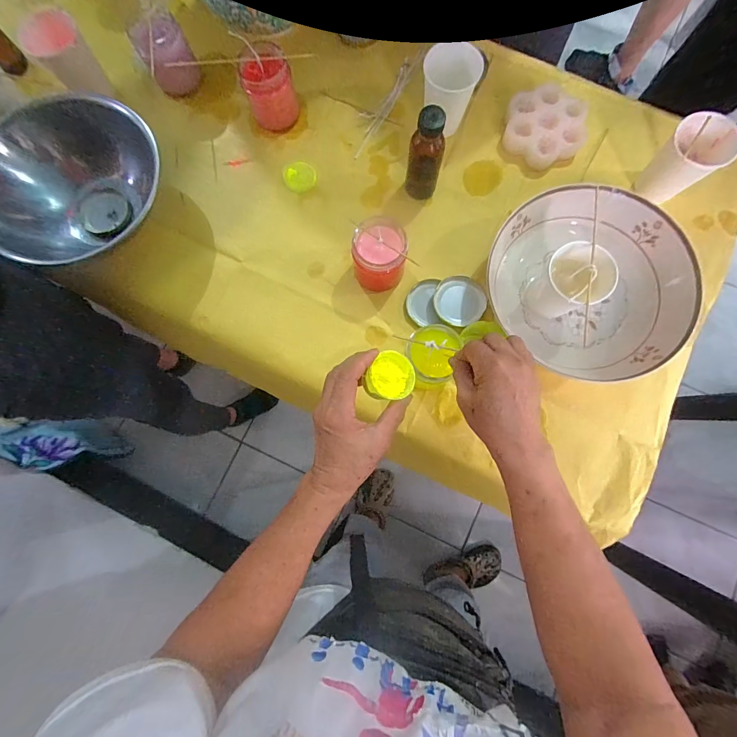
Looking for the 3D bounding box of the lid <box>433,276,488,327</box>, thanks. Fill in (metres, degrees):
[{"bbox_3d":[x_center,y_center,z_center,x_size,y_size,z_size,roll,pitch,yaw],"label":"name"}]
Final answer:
[{"bbox_3d":[0.123,-0.089,0.473,0.069,0.016,0.068,0,82,3],"label":"lid"}]

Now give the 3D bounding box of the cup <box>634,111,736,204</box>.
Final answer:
[{"bbox_3d":[0.390,-0.256,0.437,0.064,0.090,0.066,0,82,3],"label":"cup"}]

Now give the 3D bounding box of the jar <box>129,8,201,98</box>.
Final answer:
[{"bbox_3d":[-0.263,-0.409,0.468,0.063,0.081,0.065,0,82,3],"label":"jar"}]

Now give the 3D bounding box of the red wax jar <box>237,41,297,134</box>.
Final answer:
[{"bbox_3d":[-0.131,-0.372,0.467,0.066,0.072,0.061,-22,81,0],"label":"red wax jar"}]

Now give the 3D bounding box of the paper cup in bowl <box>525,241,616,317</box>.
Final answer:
[{"bbox_3d":[0.232,-0.100,0.418,0.067,0.093,0.070,0,82,3],"label":"paper cup in bowl"}]

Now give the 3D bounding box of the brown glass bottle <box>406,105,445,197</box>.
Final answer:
[{"bbox_3d":[0.071,-0.263,0.441,0.041,0.108,0.041,10,83,5],"label":"brown glass bottle"}]

